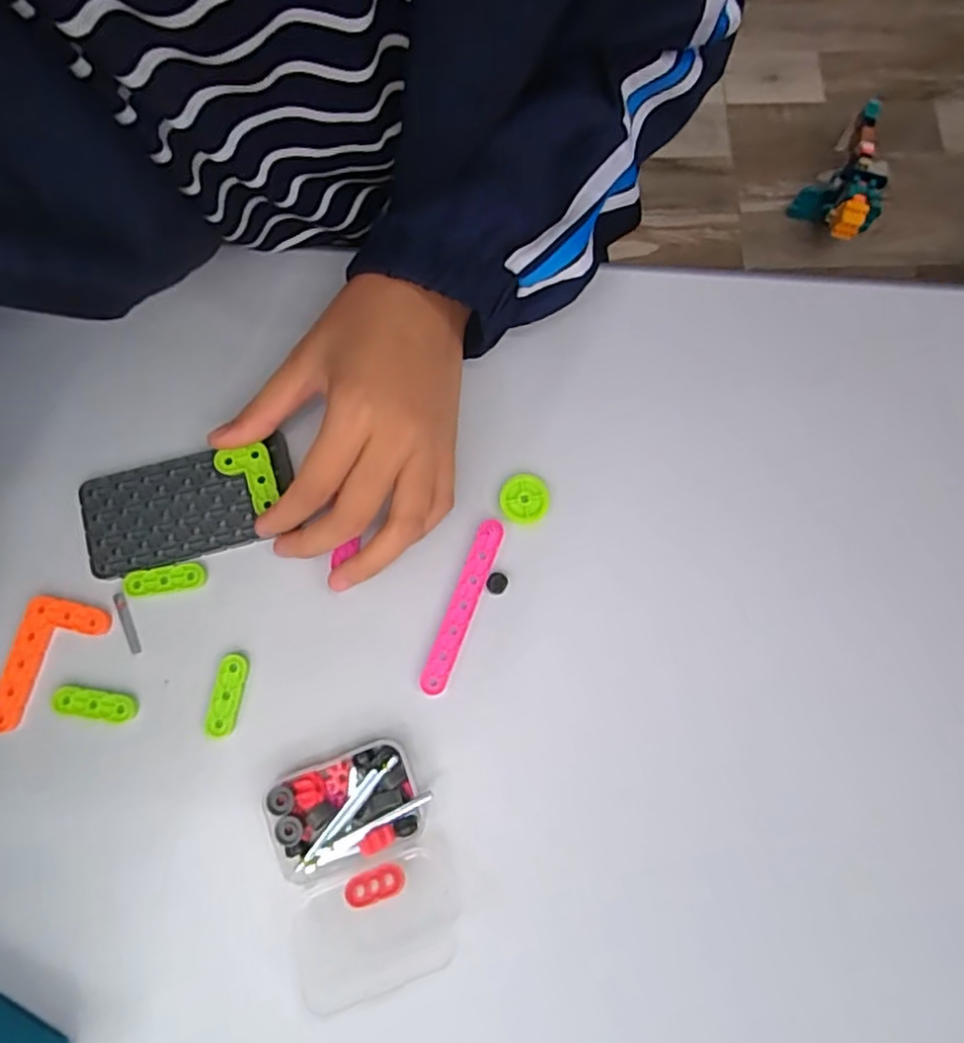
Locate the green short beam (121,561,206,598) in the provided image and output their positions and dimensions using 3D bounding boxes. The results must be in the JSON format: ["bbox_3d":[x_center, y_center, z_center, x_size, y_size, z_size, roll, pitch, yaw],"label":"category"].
[{"bbox_3d":[-0.153,0.028,0.310,0.038,0.004,0.013,-10,80,-3],"label":"green short beam"}]

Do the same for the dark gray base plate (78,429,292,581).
[{"bbox_3d":[-0.142,-0.008,0.316,0.100,0.008,0.050,-15,80,-2],"label":"dark gray base plate"}]

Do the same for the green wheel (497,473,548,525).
[{"bbox_3d":[0.021,-0.011,0.322,0.023,0.005,0.025,0,80,-1],"label":"green wheel"}]

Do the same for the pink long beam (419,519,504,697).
[{"bbox_3d":[-0.010,0.040,0.310,0.013,0.005,0.085,21,80,3],"label":"pink long beam"}]

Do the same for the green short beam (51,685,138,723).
[{"bbox_3d":[-0.179,0.084,0.300,0.038,0.005,0.013,7,80,0],"label":"green short beam"}]

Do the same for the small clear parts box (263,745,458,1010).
[{"bbox_3d":[-0.056,0.147,0.276,0.070,0.031,0.087,-16,80,-4],"label":"small clear parts box"}]

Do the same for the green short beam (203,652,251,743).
[{"bbox_3d":[-0.118,0.081,0.302,0.014,0.005,0.038,8,80,0],"label":"green short beam"}]

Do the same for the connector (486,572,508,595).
[{"bbox_3d":[0.007,0.030,0.315,0.010,0.004,0.010,0,80,1],"label":"connector"}]

